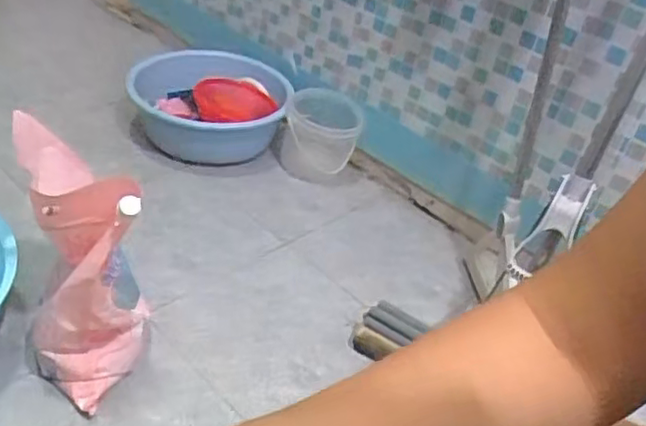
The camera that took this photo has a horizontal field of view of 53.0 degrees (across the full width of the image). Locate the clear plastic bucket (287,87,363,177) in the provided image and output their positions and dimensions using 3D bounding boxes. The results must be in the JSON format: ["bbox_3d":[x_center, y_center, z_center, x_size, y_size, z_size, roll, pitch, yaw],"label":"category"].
[{"bbox_3d":[-0.005,-0.167,1.368,0.154,0.142,0.131,6,36,-8],"label":"clear plastic bucket"}]

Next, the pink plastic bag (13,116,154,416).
[{"bbox_3d":[-0.314,0.076,0.842,0.133,0.320,0.220,-7,39,-25],"label":"pink plastic bag"}]

